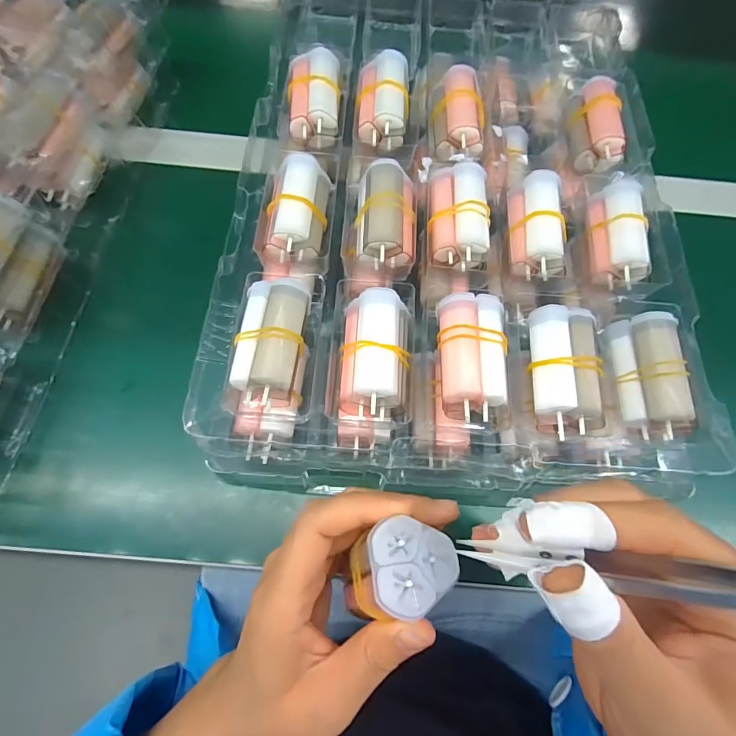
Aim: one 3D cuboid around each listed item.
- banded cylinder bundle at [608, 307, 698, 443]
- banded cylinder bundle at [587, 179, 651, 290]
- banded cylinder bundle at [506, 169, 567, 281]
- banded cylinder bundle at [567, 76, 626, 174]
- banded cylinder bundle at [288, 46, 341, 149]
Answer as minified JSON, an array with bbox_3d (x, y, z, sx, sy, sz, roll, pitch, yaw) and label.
[{"bbox_3d":[0.157,0.004,0.231,0.033,0.021,0.065,-14,64,34],"label":"banded cylinder bundle"},{"bbox_3d":[0.159,-0.086,0.262,0.028,0.020,0.068,4,81,0],"label":"banded cylinder bundle"},{"bbox_3d":[0.108,-0.092,0.265,0.033,0.028,0.066,2,68,-1],"label":"banded cylinder bundle"},{"bbox_3d":[0.163,-0.177,0.298,0.031,0.024,0.067,2,68,-1],"label":"banded cylinder bundle"},{"bbox_3d":[-0.038,-0.190,0.297,0.035,0.031,0.065,0,68,-2],"label":"banded cylinder bundle"}]

